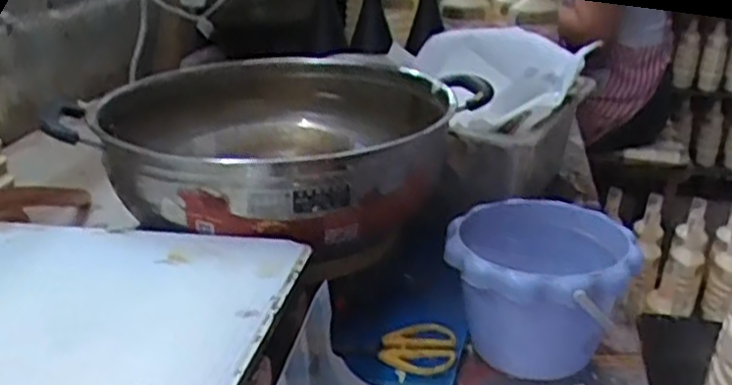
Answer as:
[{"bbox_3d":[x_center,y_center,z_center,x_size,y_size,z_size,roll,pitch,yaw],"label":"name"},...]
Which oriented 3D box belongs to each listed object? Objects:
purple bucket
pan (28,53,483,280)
[{"bbox_3d":[0.152,0.091,0.647,0.147,0.123,0.146,2,23,-1],"label":"purple bucket"},{"bbox_3d":[-0.069,-0.047,0.717,0.310,0.114,0.359,15,26,27],"label":"pan"}]

